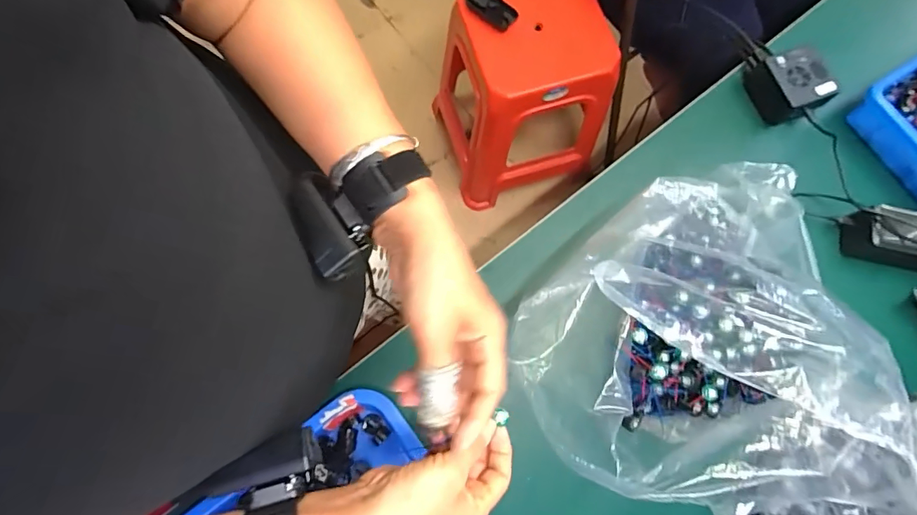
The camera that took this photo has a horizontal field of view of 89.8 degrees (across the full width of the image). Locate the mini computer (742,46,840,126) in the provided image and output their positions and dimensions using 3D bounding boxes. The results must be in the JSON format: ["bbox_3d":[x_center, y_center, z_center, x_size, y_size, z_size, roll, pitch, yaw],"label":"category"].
[{"bbox_3d":[0.423,-0.220,0.590,0.067,0.063,0.084,-15,77,-3],"label":"mini computer"}]

